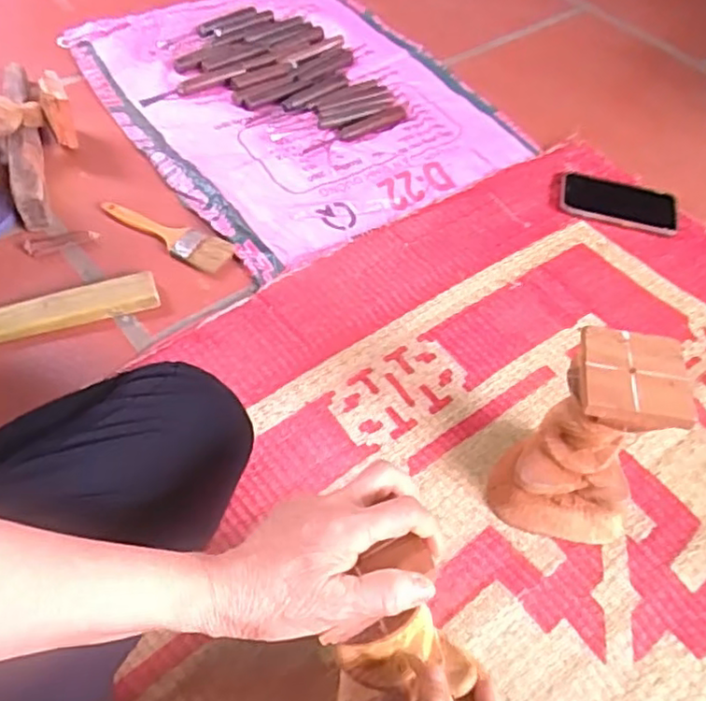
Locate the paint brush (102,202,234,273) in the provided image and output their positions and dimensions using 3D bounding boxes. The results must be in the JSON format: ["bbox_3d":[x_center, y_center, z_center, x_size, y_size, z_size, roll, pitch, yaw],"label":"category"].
[{"bbox_3d":[-0.227,-0.139,0.770,0.177,0.010,0.041,23,56,14],"label":"paint brush"}]

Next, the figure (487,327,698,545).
[{"bbox_3d":[0.195,0.076,0.539,0.115,0.175,0.112,20,55,12],"label":"figure"}]

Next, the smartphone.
[{"bbox_3d":[0.342,-0.190,0.829,0.147,0.011,0.077,15,54,8],"label":"smartphone"}]

